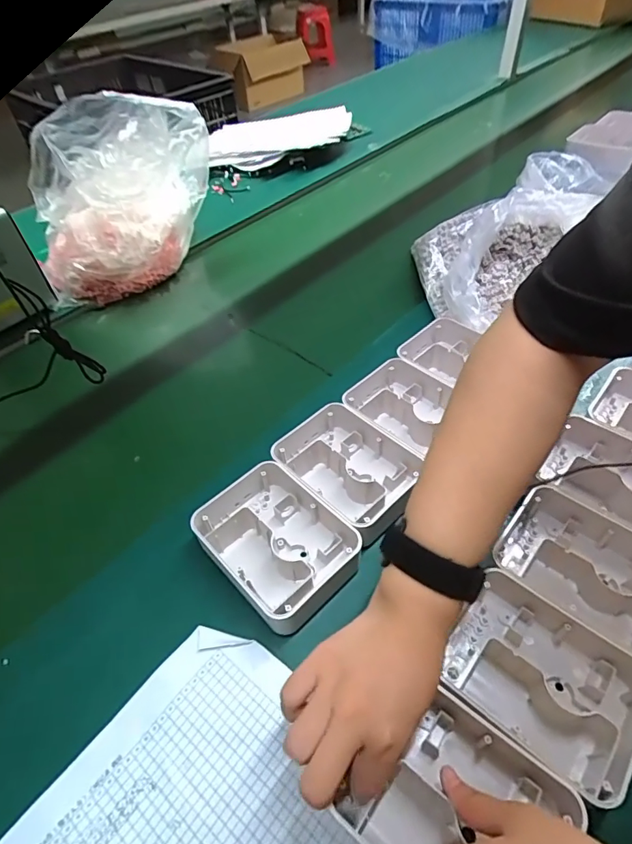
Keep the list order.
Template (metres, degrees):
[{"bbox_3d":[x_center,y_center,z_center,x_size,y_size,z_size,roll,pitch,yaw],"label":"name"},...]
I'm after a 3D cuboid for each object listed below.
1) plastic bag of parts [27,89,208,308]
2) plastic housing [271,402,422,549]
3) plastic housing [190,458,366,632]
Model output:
[{"bbox_3d":[-0.342,-0.374,0.741,0.264,0.232,0.259,-28,52,-19],"label":"plastic bag of parts"},{"bbox_3d":[0.033,0.044,0.455,0.101,0.038,0.132,-37,55,-25],"label":"plastic housing"},{"bbox_3d":[-0.039,0.101,0.412,0.102,0.038,0.141,-36,55,-25],"label":"plastic housing"}]

